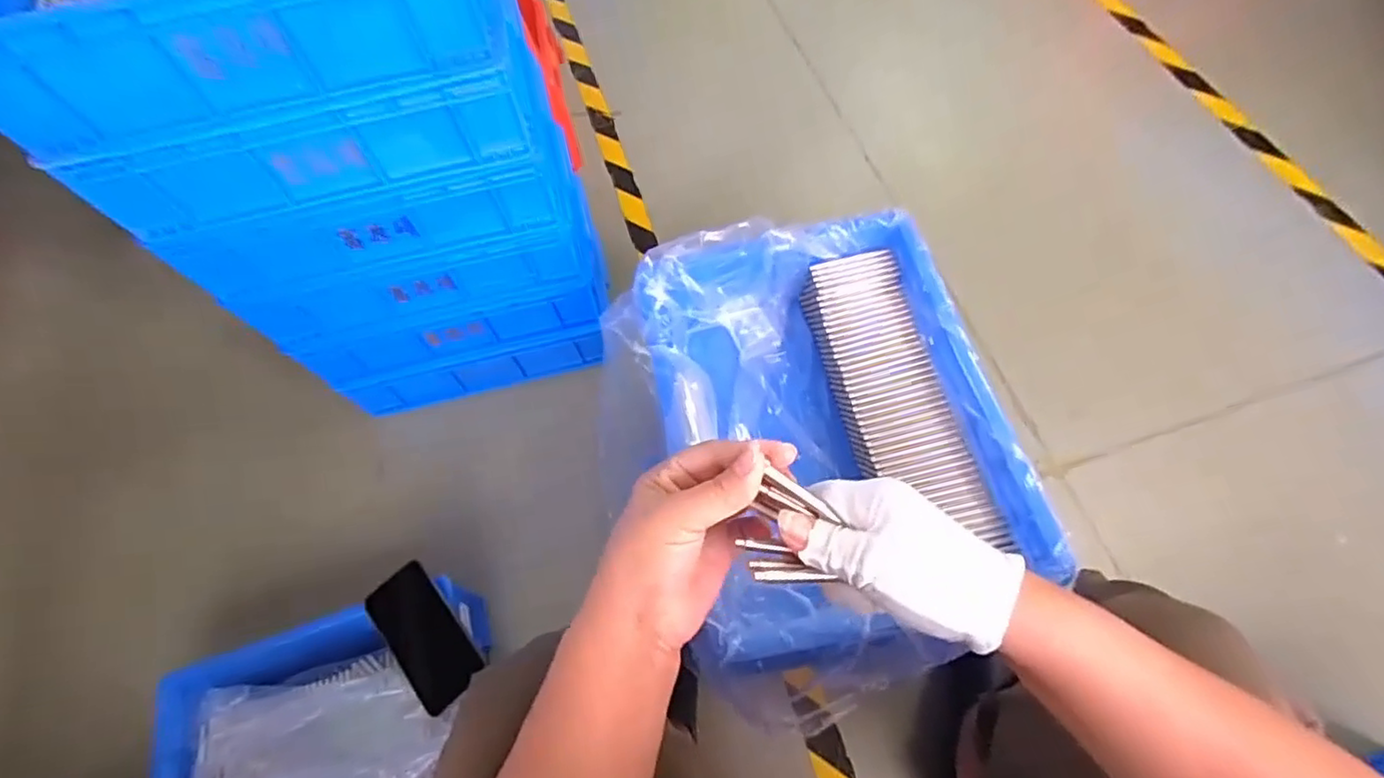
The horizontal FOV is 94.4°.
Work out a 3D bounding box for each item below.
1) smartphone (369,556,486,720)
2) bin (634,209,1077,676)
[{"bbox_3d":[-0.298,0.275,0.715,0.071,0.012,0.151,-34,77,-22],"label":"smartphone"},{"bbox_3d":[0.124,0.035,0.656,0.326,0.128,0.407,-11,63,-2],"label":"bin"}]

